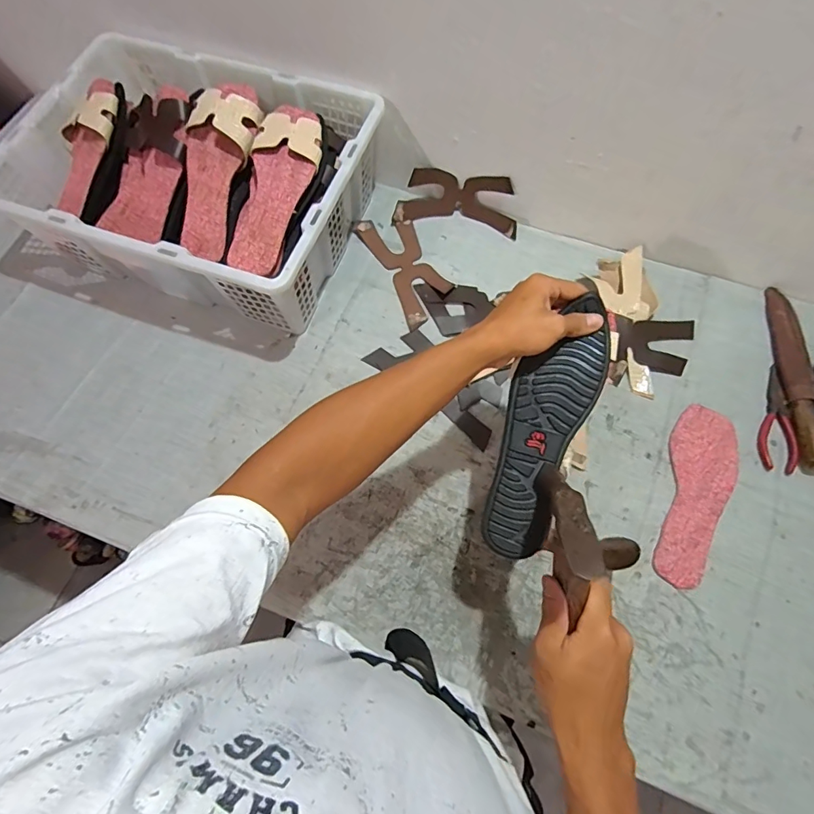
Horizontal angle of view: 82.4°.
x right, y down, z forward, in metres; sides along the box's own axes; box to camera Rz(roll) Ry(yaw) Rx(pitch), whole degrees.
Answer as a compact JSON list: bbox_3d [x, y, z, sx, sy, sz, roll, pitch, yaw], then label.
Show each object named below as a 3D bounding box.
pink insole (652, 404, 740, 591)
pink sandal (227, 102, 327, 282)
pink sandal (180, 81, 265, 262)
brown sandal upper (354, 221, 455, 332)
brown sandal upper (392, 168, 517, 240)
[{"bbox_3d":[0.381,0.113,0.606,0.083,0.007,0.240,19,70,8],"label":"pink insole"},{"bbox_3d":[-0.166,-0.276,0.591,0.093,0.062,0.232,18,70,8],"label":"pink sandal"},{"bbox_3d":[-0.253,-0.314,0.613,0.093,0.043,0.233,15,95,7],"label":"pink sandal"},{"bbox_3d":[0.000,-0.227,0.743,0.090,0.009,0.206,-26,71,-9],"label":"brown sandal upper"},{"bbox_3d":[0.081,-0.334,0.752,0.200,0.067,0.072,7,69,4],"label":"brown sandal upper"}]

